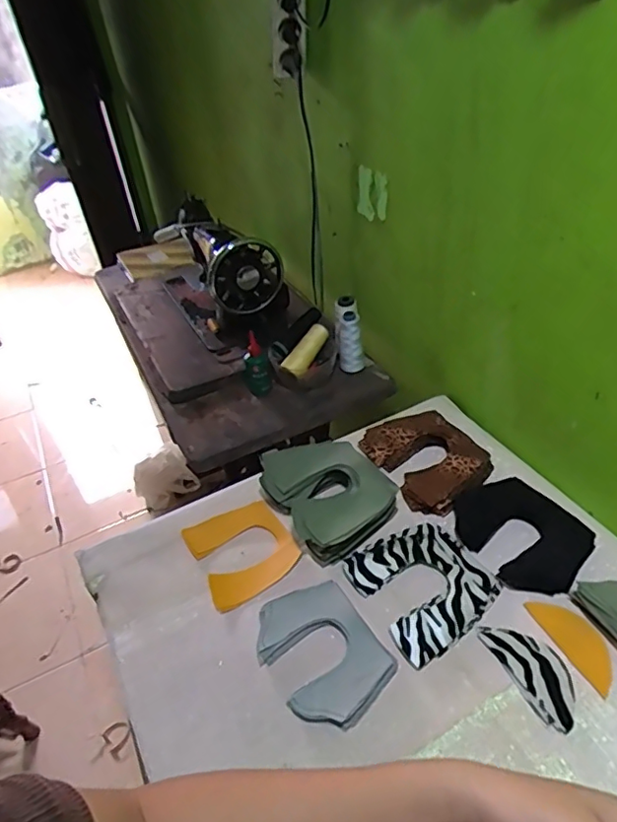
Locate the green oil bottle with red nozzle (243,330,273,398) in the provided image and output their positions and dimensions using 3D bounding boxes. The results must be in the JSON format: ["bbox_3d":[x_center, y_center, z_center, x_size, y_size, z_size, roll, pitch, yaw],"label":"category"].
[{"bbox_3d":[-0.094,-0.085,1.008,0.047,0.106,0.056,-13,39,-8],"label":"green oil bottle with red nozzle"}]

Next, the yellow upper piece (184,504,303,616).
[{"bbox_3d":[-0.087,0.184,0.751,0.123,0.007,0.140,-28,48,-14],"label":"yellow upper piece"}]

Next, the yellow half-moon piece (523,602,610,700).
[{"bbox_3d":[0.293,0.249,0.614,0.046,0.006,0.110,-19,40,-15],"label":"yellow half-moon piece"}]

